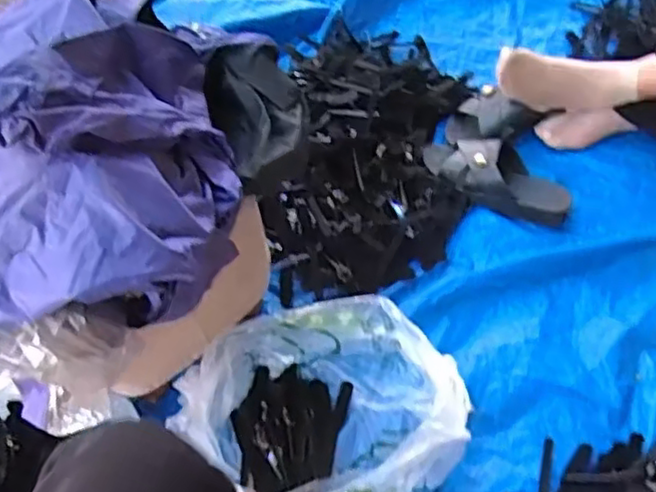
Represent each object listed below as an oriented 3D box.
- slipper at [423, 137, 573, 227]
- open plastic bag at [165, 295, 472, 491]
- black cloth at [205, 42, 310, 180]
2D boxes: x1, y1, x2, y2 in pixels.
[{"bbox_3d":[0.248,-0.104,1.005,0.223,0.068,0.087,15,57,14],"label":"slipper"},{"bbox_3d":[-0.006,0.196,0.782,0.301,0.111,0.254,-32,58,-18],"label":"open plastic bag"},{"bbox_3d":[-0.071,-0.149,0.745,0.108,0.061,0.156,-22,58,-13],"label":"black cloth"}]

